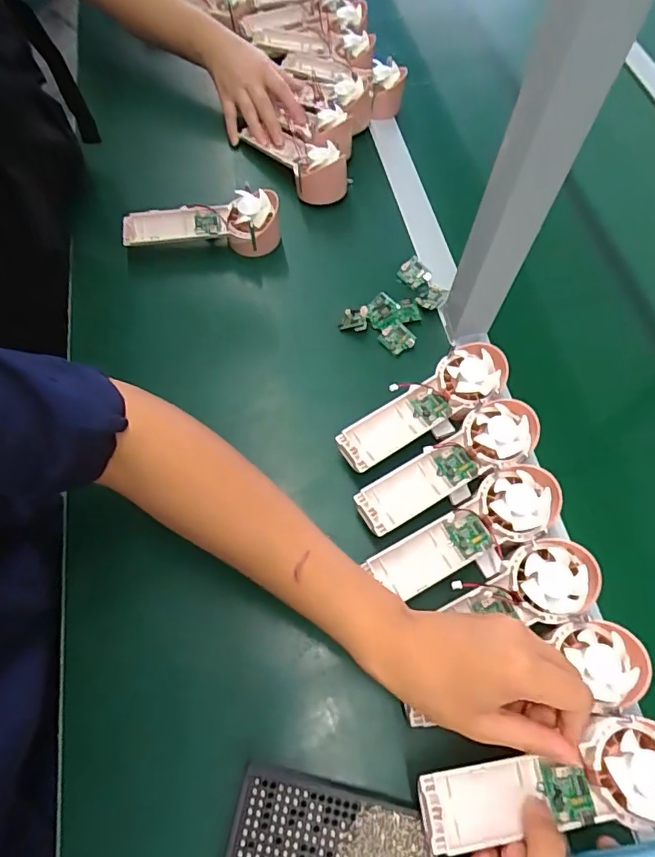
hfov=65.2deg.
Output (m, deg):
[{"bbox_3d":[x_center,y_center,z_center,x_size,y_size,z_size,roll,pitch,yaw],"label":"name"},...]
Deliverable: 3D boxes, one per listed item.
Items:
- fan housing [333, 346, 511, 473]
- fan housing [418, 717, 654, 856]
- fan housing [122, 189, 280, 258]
[{"bbox_3d":[0.092,-0.017,0.486,0.179,0.043,0.061,-34,70,-17],"label":"fan housing"},{"bbox_3d":[0.149,0.233,0.333,0.174,0.024,0.058,-9,64,-2],"label":"fan housing"},{"bbox_3d":[-0.141,-0.227,0.584,0.172,0.061,0.057,-2,64,-3],"label":"fan housing"}]

